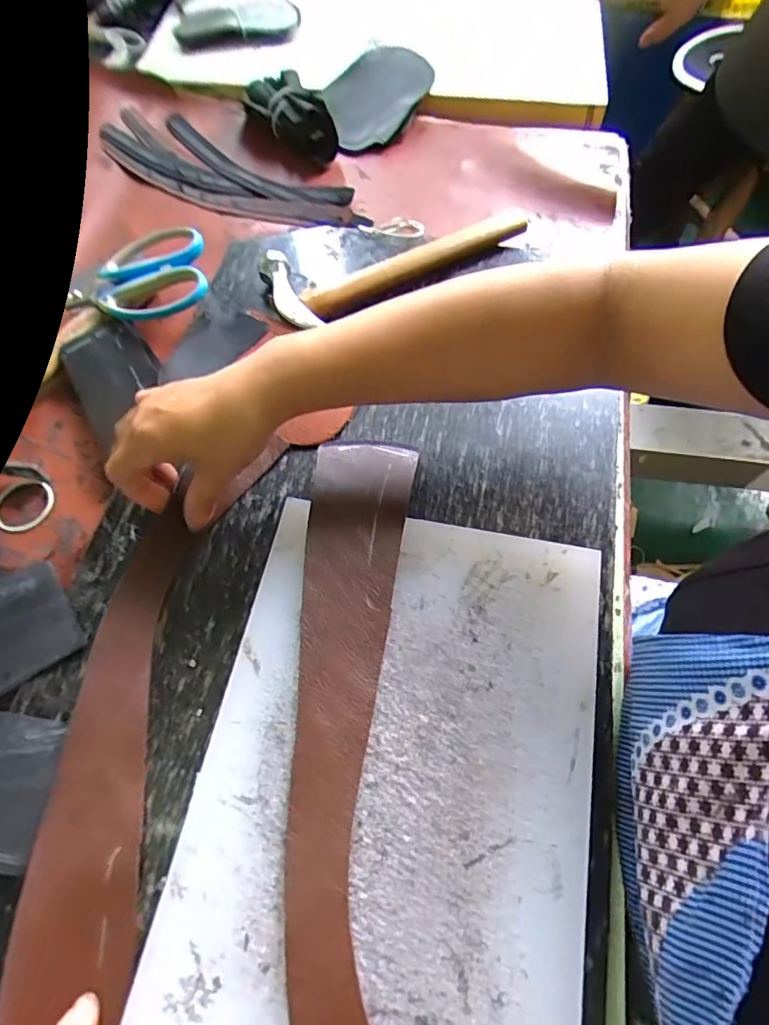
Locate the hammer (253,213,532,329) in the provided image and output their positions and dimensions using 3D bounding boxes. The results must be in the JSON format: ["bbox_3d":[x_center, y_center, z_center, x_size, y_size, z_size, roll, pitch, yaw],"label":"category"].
[{"bbox_3d":[0.009,-0.233,0.487,0.238,0.031,0.080,-28,67,-11],"label":"hammer"}]

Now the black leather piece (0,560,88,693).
[{"bbox_3d":[-0.255,0.081,0.357,0.100,0.020,0.076,-28,67,-10],"label":"black leather piece"}]

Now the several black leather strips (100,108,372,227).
[{"bbox_3d":[-0.167,-0.354,0.568,0.324,0.014,0.098,31,70,15],"label":"several black leather strips"}]

